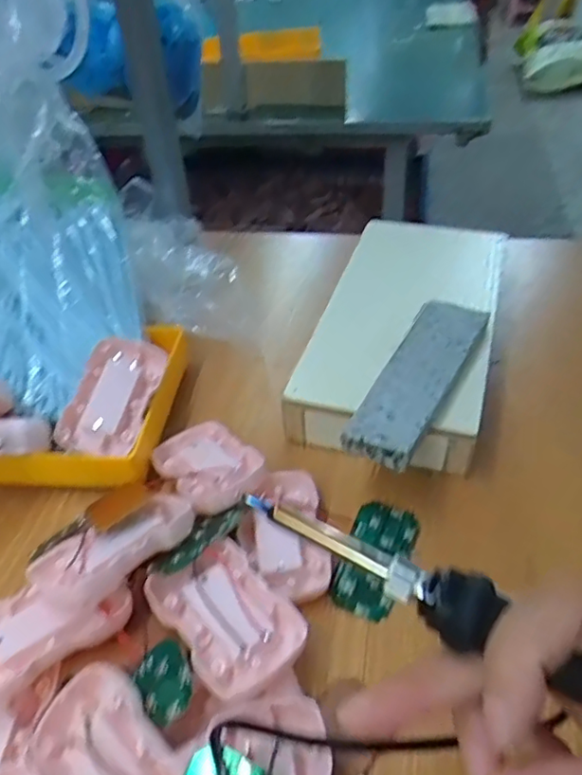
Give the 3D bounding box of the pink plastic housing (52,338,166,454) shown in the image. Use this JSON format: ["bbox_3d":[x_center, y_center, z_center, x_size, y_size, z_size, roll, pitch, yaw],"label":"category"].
[{"bbox_3d":[-0.126,0.005,0.421,0.052,0.014,0.088,20,71,-1],"label":"pink plastic housing"}]

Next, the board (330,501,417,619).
[{"bbox_3d":[0.052,0.104,0.364,0.038,0.011,0.073,13,45,18],"label":"board"}]

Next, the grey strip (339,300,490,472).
[{"bbox_3d":[0.088,-0.009,0.406,0.047,0.018,0.154,19,47,24],"label":"grey strip"}]

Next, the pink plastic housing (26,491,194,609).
[{"bbox_3d":[-0.098,0.088,0.336,0.089,0.027,0.049,-32,49,-28],"label":"pink plastic housing"}]

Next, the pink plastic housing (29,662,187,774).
[{"bbox_3d":[-0.084,0.167,0.265,0.070,0.015,0.055,35,91,26],"label":"pink plastic housing"}]

